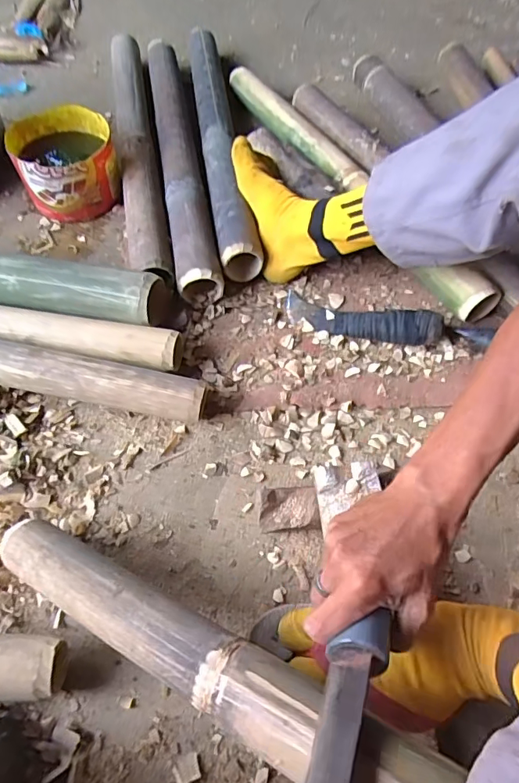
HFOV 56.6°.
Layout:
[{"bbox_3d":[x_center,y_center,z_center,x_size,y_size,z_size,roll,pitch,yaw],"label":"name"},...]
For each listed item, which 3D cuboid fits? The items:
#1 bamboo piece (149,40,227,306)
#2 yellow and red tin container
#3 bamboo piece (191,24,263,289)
[{"bbox_3d":[-0.141,-0.423,0.801,0.060,0.049,0.677,-9,61,-6],"label":"bamboo piece"},{"bbox_3d":[-0.304,-0.358,0.761,0.150,0.099,0.165,-13,61,-11],"label":"yellow and red tin container"},{"bbox_3d":[-0.072,-0.458,0.831,0.063,0.061,0.679,-7,61,-5],"label":"bamboo piece"}]

